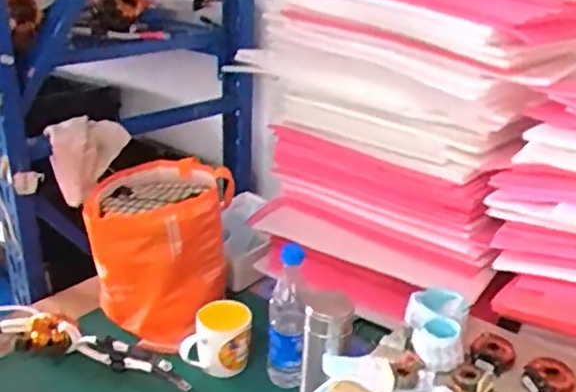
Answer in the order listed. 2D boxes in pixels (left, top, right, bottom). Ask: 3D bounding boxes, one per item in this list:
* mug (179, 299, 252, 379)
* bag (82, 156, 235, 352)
[{"bbox_3d":[-0.109,0.227,0.930,0.102,0.100,0.081,2,24,-1],"label":"mug"},{"bbox_3d":[-0.216,0.097,1.032,0.221,0.243,0.220,1,24,-4],"label":"bag"}]

